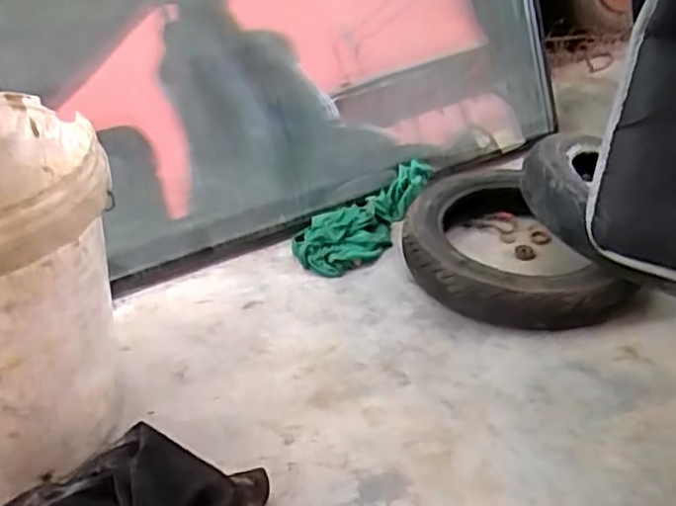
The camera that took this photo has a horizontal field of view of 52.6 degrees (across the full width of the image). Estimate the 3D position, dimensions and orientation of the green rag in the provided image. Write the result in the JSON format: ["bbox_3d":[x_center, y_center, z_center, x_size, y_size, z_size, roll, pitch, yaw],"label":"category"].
[{"bbox_3d":[0.050,-0.069,1.231,0.122,0.063,0.340,15,38,25],"label":"green rag"}]

